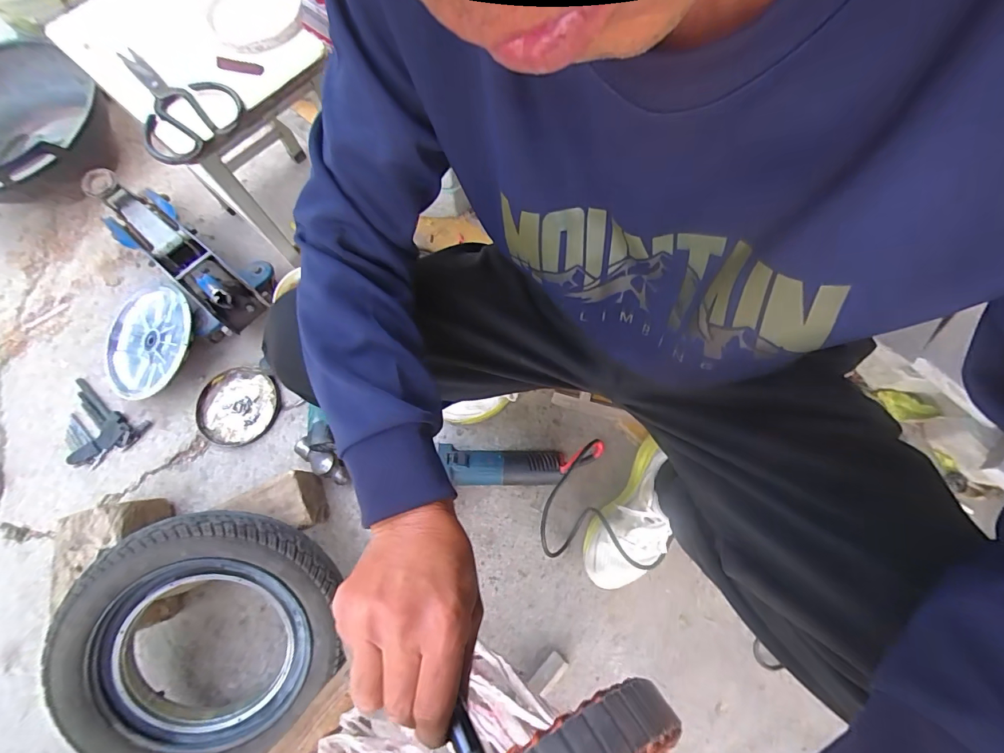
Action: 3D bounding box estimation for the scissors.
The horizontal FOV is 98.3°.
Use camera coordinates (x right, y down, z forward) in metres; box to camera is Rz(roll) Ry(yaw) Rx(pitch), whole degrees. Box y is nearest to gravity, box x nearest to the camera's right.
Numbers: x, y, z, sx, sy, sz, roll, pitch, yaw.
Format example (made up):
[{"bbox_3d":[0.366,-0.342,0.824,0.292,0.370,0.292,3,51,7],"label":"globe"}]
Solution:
[{"bbox_3d":[-0.424,-0.346,0.544,0.207,0.015,0.120,37,77,12],"label":"scissors"}]

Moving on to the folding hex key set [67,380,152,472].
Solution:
[{"bbox_3d":[-0.745,0.091,0.780,0.174,0.037,0.117,27,75,10],"label":"folding hex key set"}]

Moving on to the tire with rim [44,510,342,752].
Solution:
[{"bbox_3d":[-0.403,0.345,0.589,0.339,0.076,0.314,-1,92,-16],"label":"tire with rim"}]

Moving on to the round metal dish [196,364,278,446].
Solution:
[{"bbox_3d":[-0.485,0.053,0.794,0.146,0.012,0.139,0,72,1],"label":"round metal dish"}]

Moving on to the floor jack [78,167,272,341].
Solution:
[{"bbox_3d":[-0.582,-0.233,0.797,0.163,0.120,0.353,-43,77,-13],"label":"floor jack"}]

